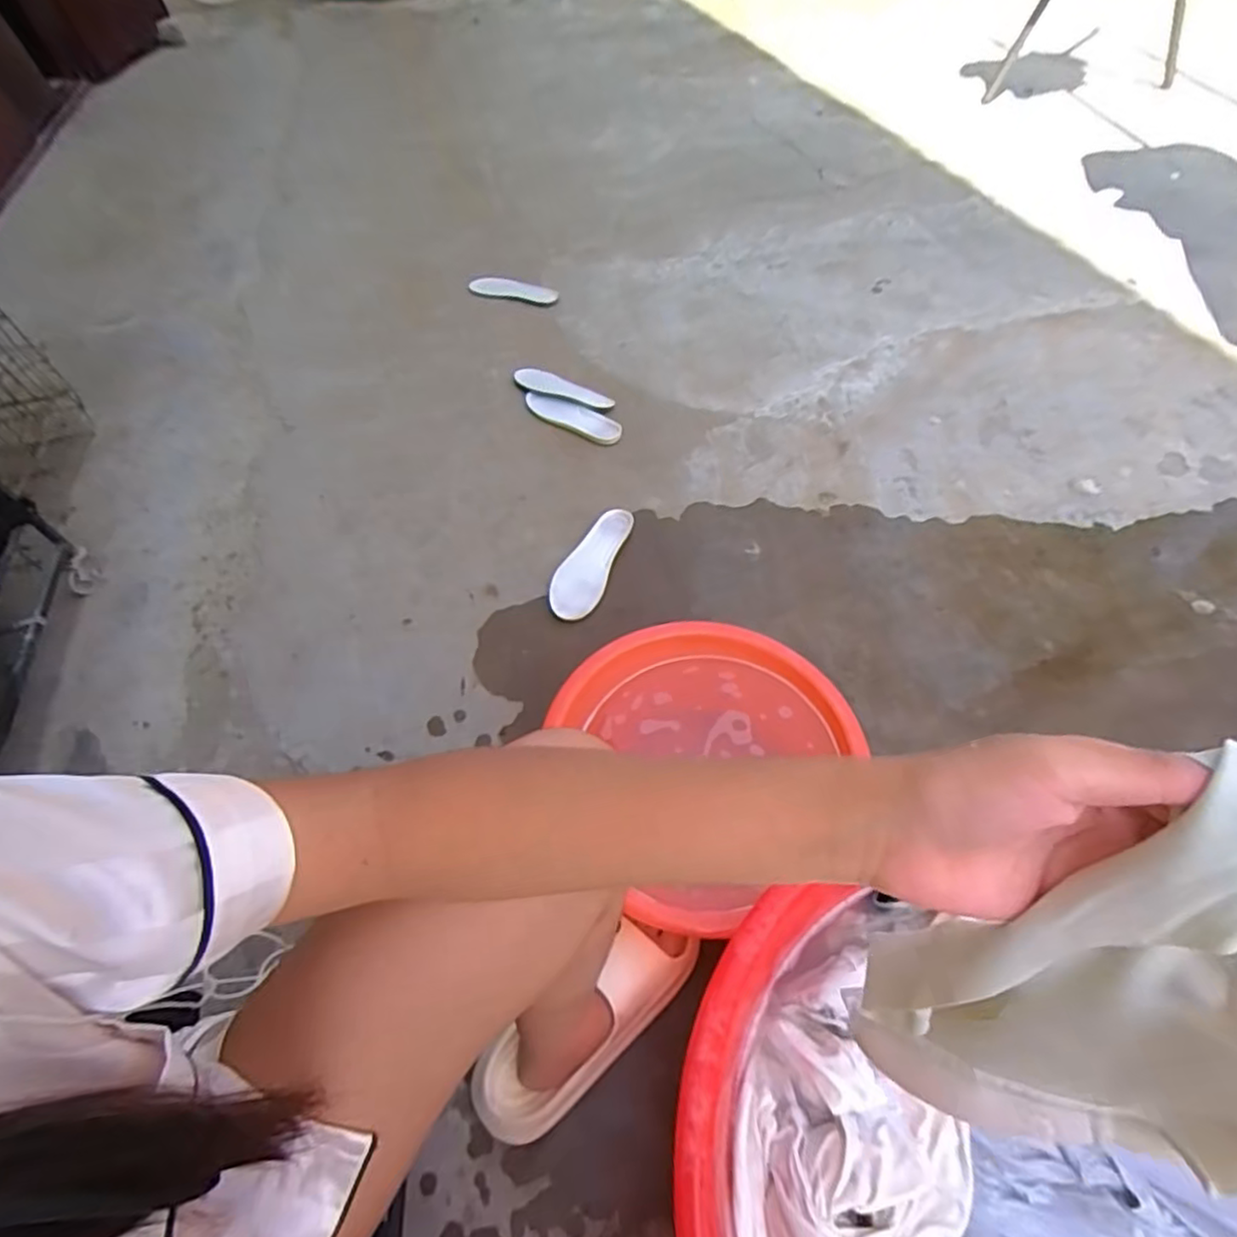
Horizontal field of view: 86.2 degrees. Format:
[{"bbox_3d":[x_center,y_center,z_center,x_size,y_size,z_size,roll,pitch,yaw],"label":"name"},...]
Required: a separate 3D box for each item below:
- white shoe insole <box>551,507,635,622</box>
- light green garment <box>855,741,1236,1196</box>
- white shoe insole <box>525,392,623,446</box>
[{"bbox_3d":[-0.046,-0.092,1.065,0.081,0.014,0.233,13,55,13],"label":"white shoe insole"},{"bbox_3d":[0.192,0.155,0.254,0.143,0.277,0.056,34,48,25],"label":"light green garment"},{"bbox_3d":[-0.091,-0.400,1.300,0.240,0.020,0.068,32,62,24],"label":"white shoe insole"}]

